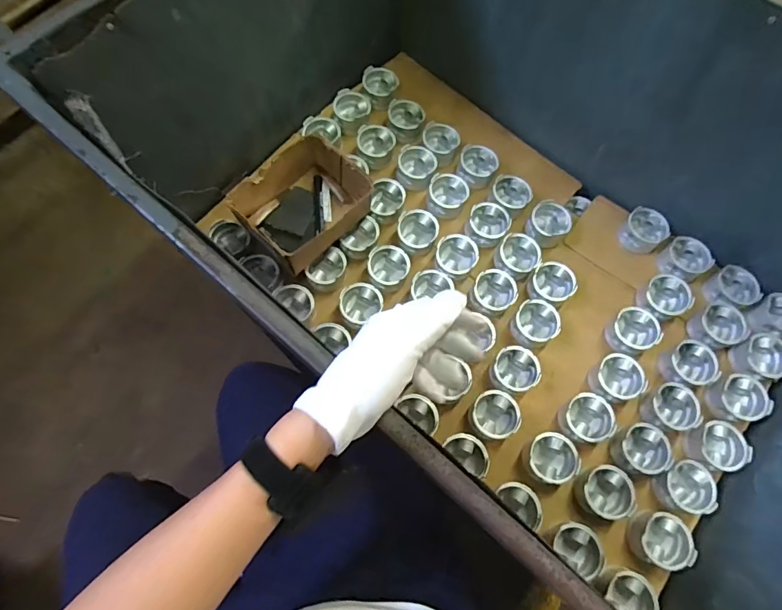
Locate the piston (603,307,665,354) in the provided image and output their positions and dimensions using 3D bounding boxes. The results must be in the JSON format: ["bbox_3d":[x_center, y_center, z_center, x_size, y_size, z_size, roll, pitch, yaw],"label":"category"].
[{"bbox_3d":[0.439,0.053,0.823,0.081,0.066,0.076,0,72,-1],"label":"piston"}]

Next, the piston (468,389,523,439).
[{"bbox_3d":[0.174,0.187,0.752,0.077,0.039,0.077,0,72,-1],"label":"piston"}]

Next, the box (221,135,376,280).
[{"bbox_3d":[-0.160,-0.184,0.815,0.212,0.091,0.168,-40,77,-13],"label":"box"}]

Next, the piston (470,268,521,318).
[{"bbox_3d":[0.192,-0.021,0.827,0.078,0.043,0.082,35,75,10],"label":"piston"}]

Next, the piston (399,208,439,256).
[{"bbox_3d":[0.053,-0.141,0.873,0.082,0.046,0.082,10,72,2],"label":"piston"}]

